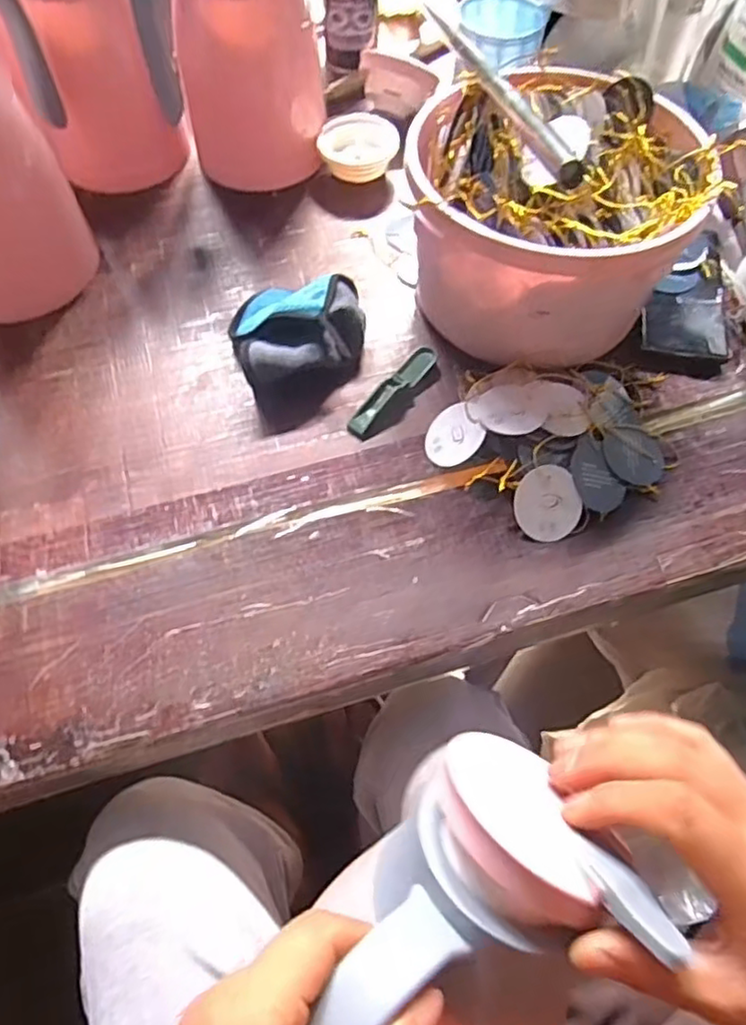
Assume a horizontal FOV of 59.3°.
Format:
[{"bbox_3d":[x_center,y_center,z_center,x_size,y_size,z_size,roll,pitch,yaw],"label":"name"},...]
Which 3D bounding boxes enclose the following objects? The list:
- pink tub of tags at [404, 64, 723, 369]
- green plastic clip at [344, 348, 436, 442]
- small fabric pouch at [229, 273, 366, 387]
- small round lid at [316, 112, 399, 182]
[{"bbox_3d":[0.135,-0.224,0.520,0.213,0.144,0.198,6,61,4],"label":"pink tub of tags"},{"bbox_3d":[0.017,-0.099,0.529,0.021,0.011,0.102,37,67,18],"label":"green plastic clip"},{"bbox_3d":[-0.061,-0.156,0.540,0.112,0.041,0.113,-12,61,-6],"label":"small fabric pouch"},{"bbox_3d":[-0.016,-0.377,0.672,0.081,0.018,0.079,0,61,0],"label":"small round lid"}]

